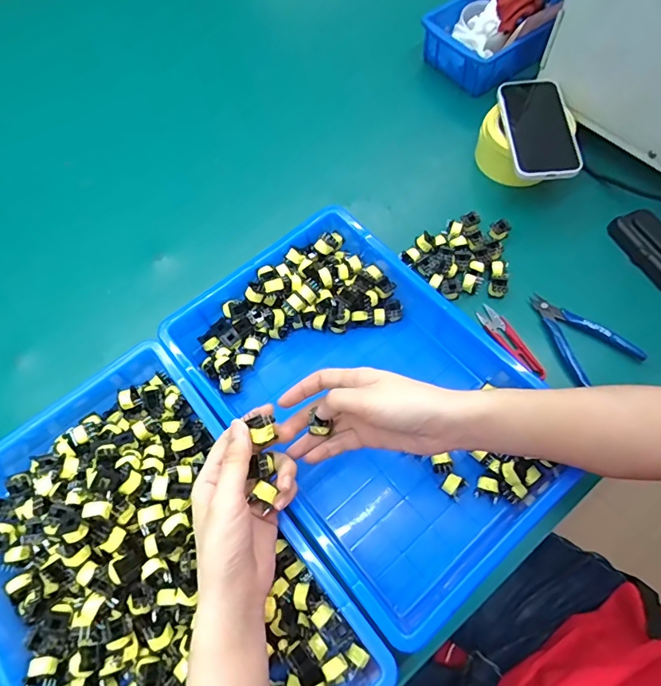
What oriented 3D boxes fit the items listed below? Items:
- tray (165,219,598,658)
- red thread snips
[{"bbox_3d":[0.034,0.051,0.448,0.243,0.057,0.383,-38,70,-12],"label":"tray"},{"bbox_3d":[0.199,-0.002,0.494,0.023,0.007,0.098,-28,68,-9],"label":"red thread snips"}]

